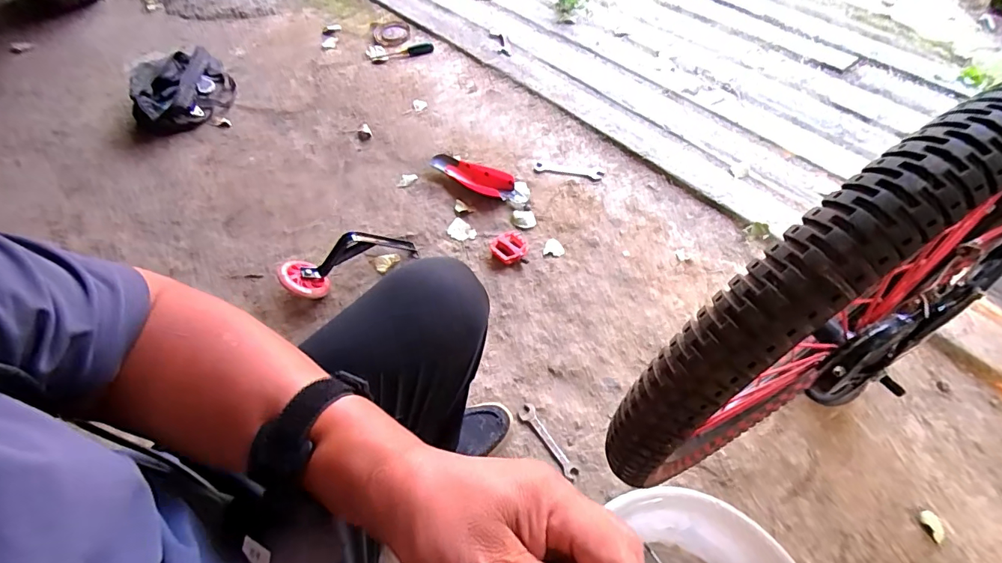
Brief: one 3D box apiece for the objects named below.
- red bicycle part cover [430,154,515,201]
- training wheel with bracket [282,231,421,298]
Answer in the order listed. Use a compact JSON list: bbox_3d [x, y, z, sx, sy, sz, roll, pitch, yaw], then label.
[{"bbox_3d":[-0.077,-0.278,1.189,0.255,0.035,0.075,27,63,18],"label":"red bicycle part cover"},{"bbox_3d":[-0.347,-0.045,0.998,0.257,0.099,0.094,-23,58,-14],"label":"training wheel with bracket"}]

